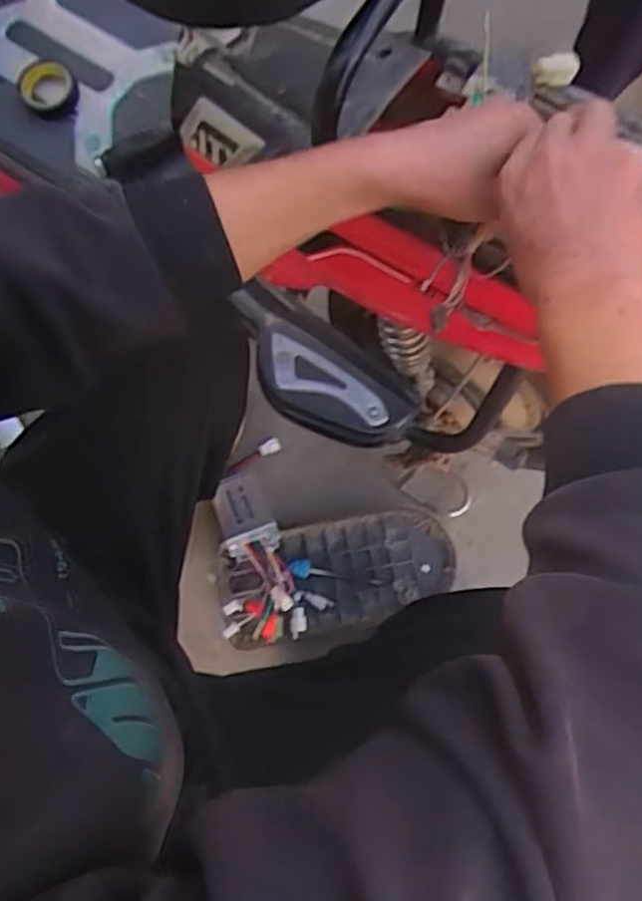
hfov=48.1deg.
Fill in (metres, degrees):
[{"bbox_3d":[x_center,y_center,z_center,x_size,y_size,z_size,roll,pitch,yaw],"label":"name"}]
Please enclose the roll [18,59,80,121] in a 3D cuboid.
[{"bbox_3d":[-0.291,-0.386,0.770,0.059,0.016,0.070,-20,78,-9],"label":"roll"}]

